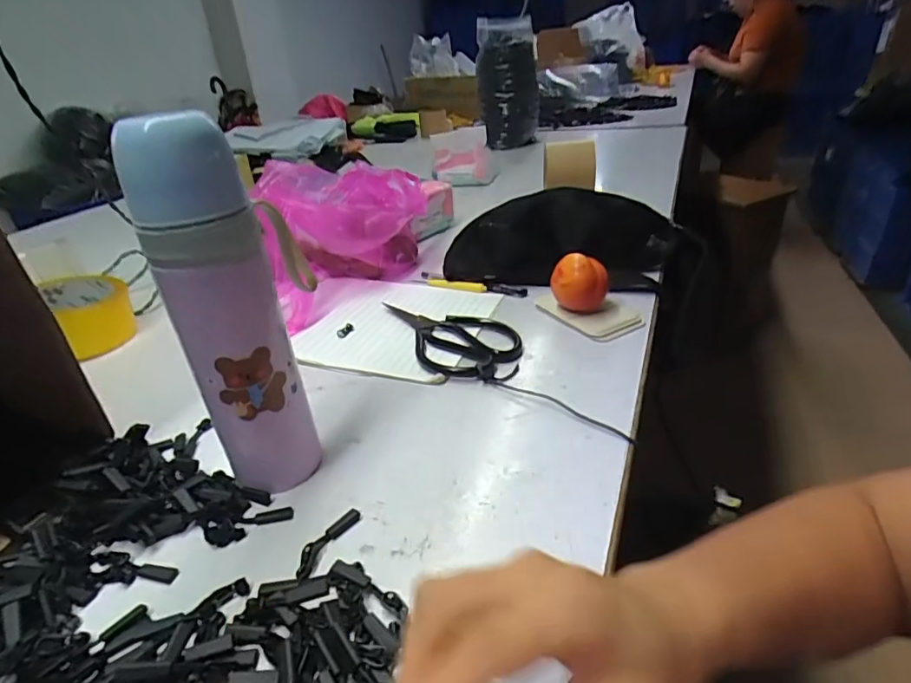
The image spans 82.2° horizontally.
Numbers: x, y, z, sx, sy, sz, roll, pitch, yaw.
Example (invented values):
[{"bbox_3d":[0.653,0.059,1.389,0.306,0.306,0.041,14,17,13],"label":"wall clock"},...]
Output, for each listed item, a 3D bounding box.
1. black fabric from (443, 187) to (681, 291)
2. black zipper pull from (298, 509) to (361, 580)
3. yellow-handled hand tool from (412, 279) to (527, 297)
[{"bbox_3d":[0.126,-0.122,0.629,0.272,0.092,0.097,3,31,10],"label":"black fabric"},{"bbox_3d":[-0.081,0.125,0.328,0.013,0.005,0.054,15,36,28],"label":"black zipper pull"},{"bbox_3d":[0.016,-0.065,0.632,0.140,0.016,0.013,9,33,20],"label":"yellow-handled hand tool"}]

